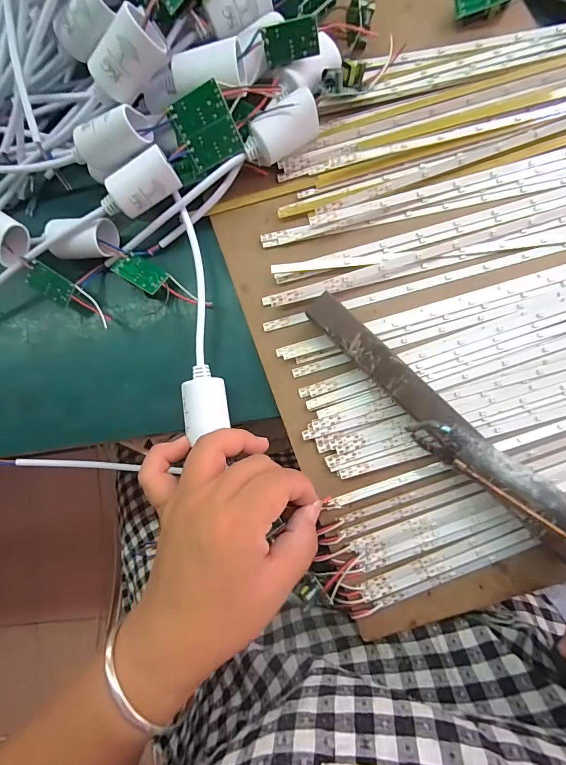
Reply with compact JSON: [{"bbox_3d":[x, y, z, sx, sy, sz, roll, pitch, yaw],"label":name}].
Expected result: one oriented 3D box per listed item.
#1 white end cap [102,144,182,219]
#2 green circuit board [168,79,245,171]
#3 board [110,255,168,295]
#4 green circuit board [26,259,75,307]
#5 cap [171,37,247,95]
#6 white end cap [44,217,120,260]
[{"bbox_3d":[-0.096,-0.129,0.254,0.052,0.022,0.022,-31,81,4],"label":"white end cap"},{"bbox_3d":[-0.049,-0.167,0.252,0.034,0.006,0.041,-19,123,16],"label":"green circuit board"},{"bbox_3d":[-0.104,-0.081,0.280,0.039,0.004,0.021,32,69,9],"label":"board"},{"bbox_3d":[-0.170,-0.072,0.280,0.035,0.004,0.021,33,111,-1],"label":"green circuit board"},{"bbox_3d":[-0.047,-0.197,0.245,0.044,0.023,0.027,-8,82,7],"label":"cap"},{"bbox_3d":[-0.148,-0.104,0.284,0.045,0.030,0.027,-4,84,8],"label":"white end cap"}]

